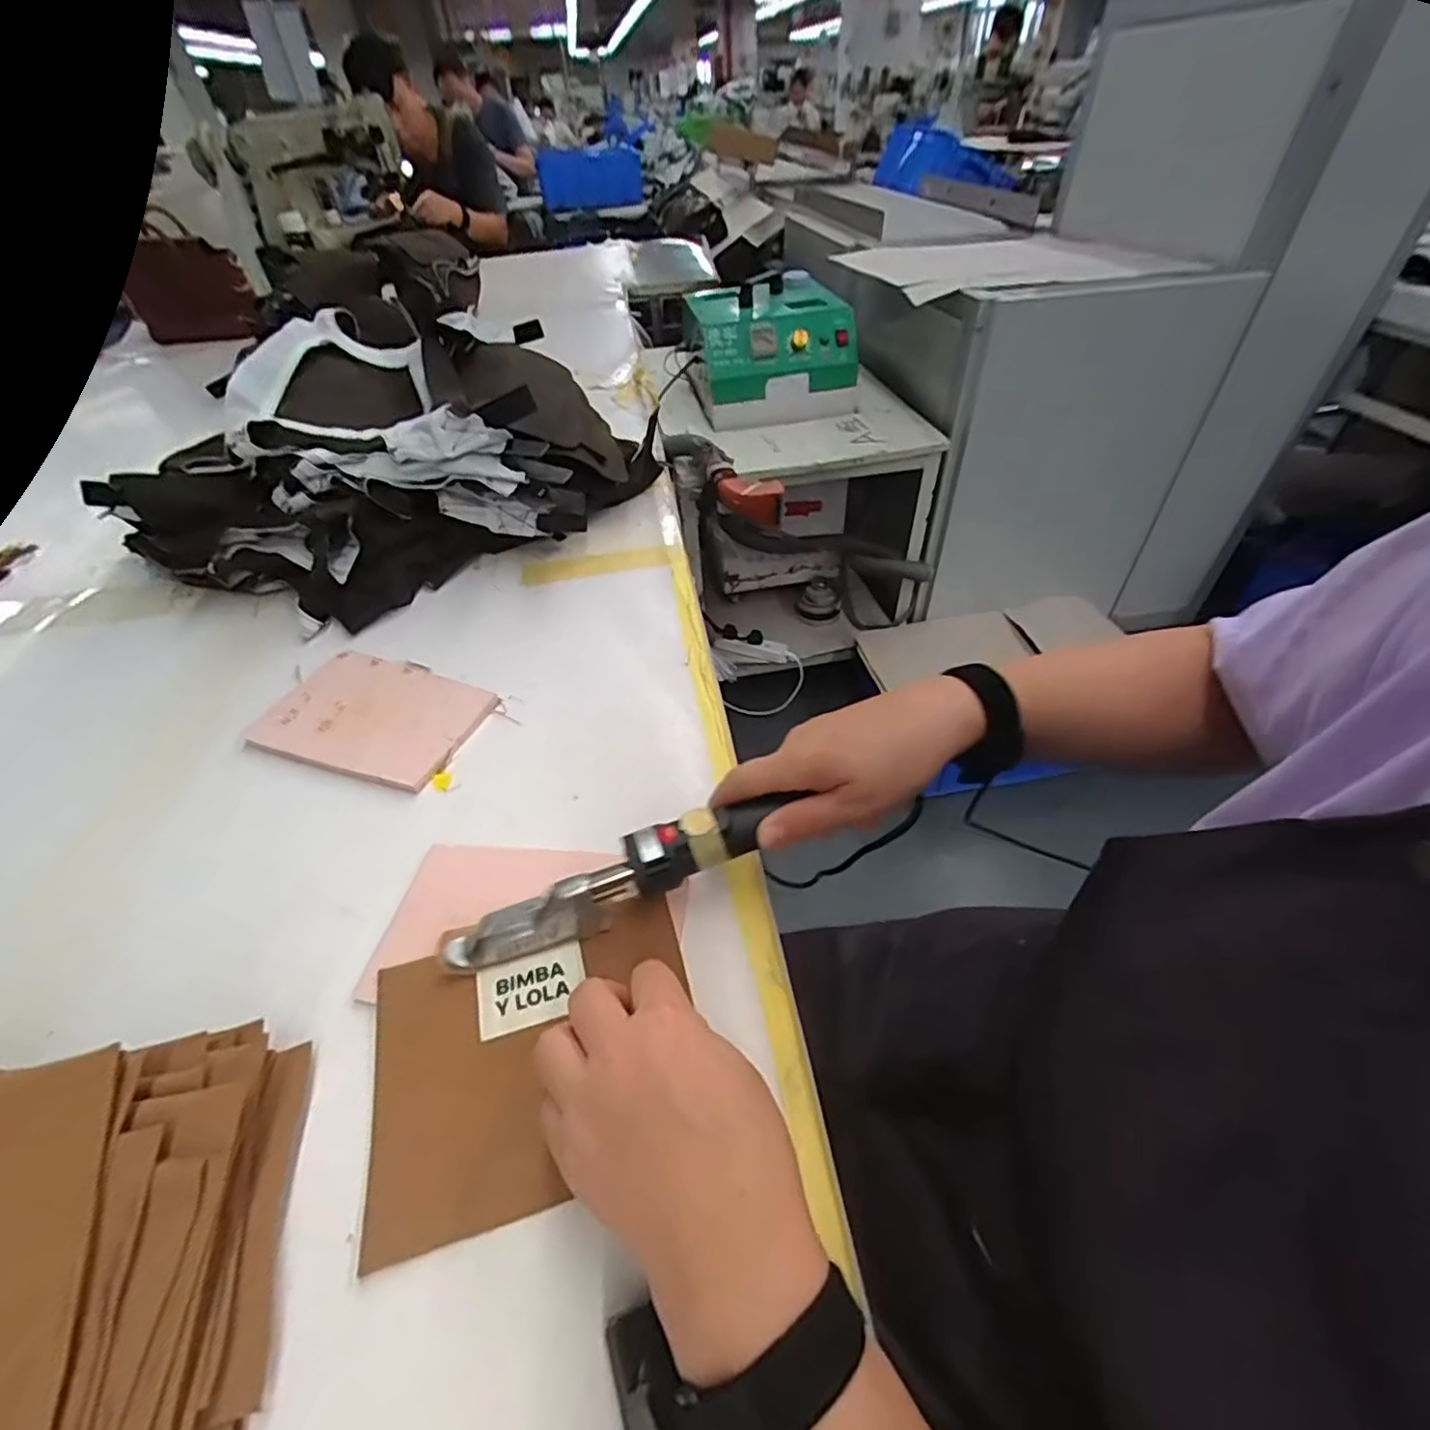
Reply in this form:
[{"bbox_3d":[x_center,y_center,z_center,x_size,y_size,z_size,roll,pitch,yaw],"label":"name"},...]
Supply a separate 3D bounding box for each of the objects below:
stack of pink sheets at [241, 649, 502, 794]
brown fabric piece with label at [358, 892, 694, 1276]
[{"bbox_3d":[-0.282,-0.001,0.514,0.182,0.006,0.116,13,48,16],"label":"stack of pink sheets"},{"bbox_3d":[-0.095,0.179,0.330,0.170,0.010,0.132,-16,50,-6],"label":"brown fabric piece with label"}]

